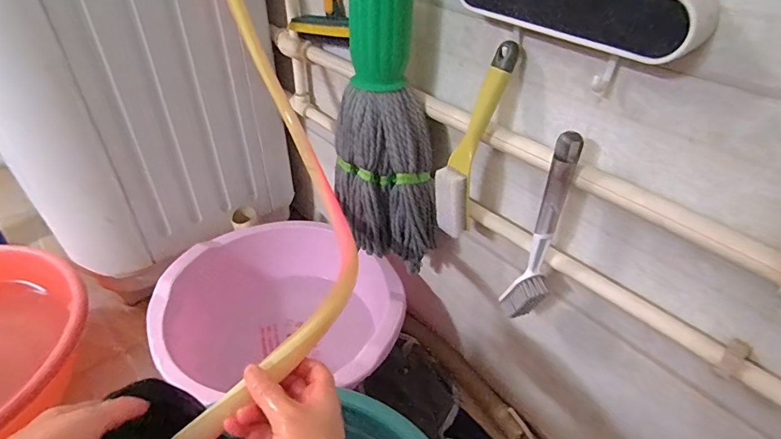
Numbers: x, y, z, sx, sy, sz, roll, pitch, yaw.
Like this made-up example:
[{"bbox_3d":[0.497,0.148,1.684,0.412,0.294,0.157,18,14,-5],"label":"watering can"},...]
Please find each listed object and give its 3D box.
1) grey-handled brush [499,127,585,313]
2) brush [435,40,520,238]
[{"bbox_3d":[0.160,0.021,0.476,0.047,0.226,0.044,20,43,22],"label":"grey-handled brush"},{"bbox_3d":[0.093,-0.081,0.507,0.073,0.218,0.034,-28,47,-31],"label":"brush"}]

